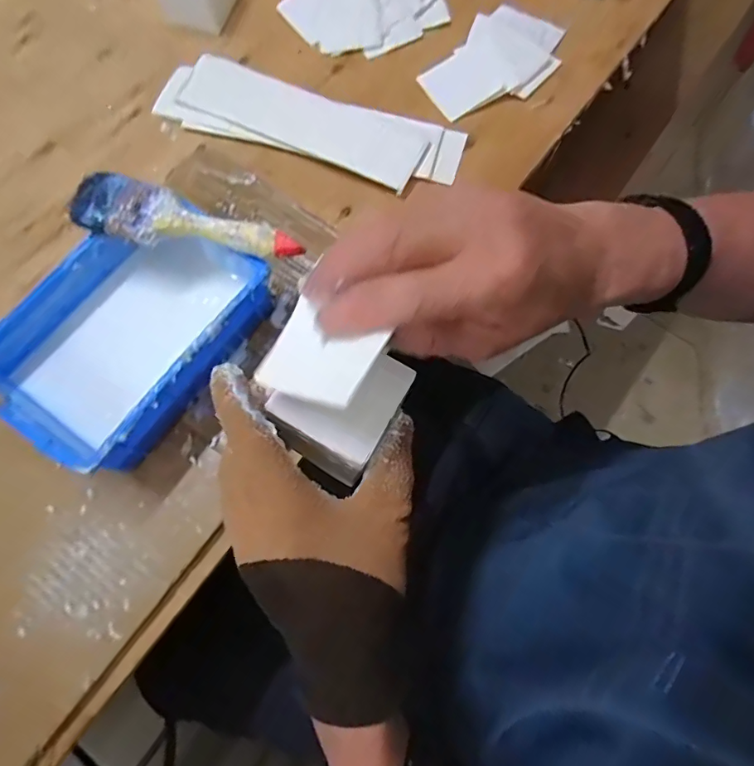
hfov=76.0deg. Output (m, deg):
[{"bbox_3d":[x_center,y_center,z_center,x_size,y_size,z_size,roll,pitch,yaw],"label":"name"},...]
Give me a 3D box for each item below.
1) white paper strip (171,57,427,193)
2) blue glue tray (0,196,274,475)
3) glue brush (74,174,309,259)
[{"bbox_3d":[-0.076,-0.265,0.481,0.253,0.008,0.066,25,76,7],"label":"white paper strip"},{"bbox_3d":[-0.191,-0.039,0.386,0.132,0.068,0.194,35,77,12],"label":"blue glue tray"},{"bbox_3d":[-0.148,-0.123,0.366,0.181,0.016,0.048,15,74,5],"label":"glue brush"}]

